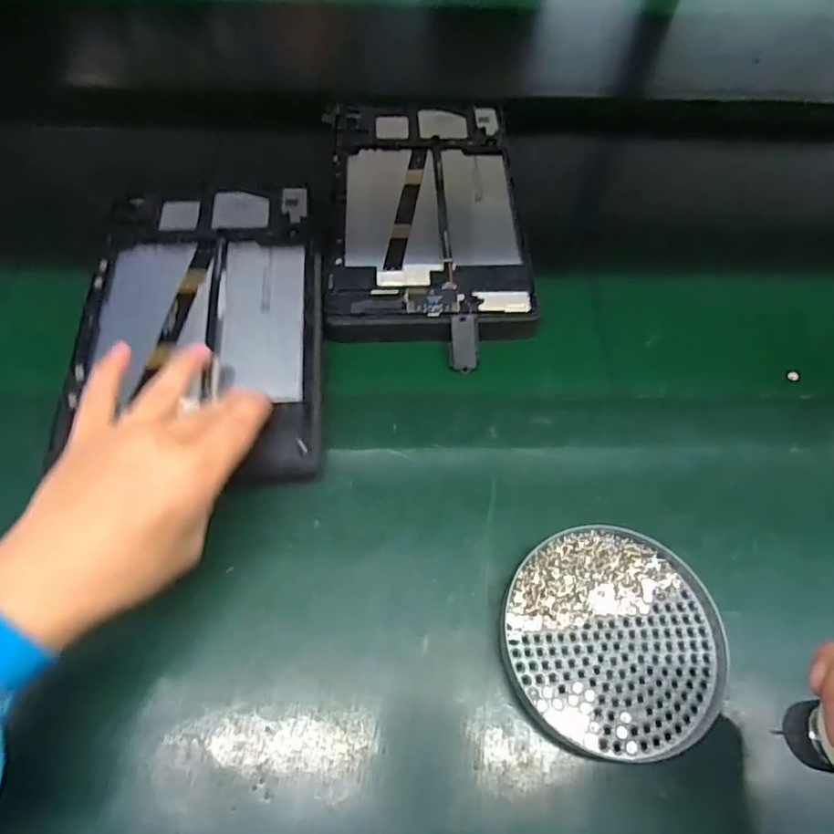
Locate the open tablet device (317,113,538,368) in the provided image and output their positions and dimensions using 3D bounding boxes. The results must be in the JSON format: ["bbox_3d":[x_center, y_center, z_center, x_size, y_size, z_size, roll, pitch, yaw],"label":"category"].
[{"bbox_3d":[0.008,-0.161,0.448,0.147,0.017,0.258,-2,61,-3],"label":"open tablet device"}]

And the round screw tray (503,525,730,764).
[{"bbox_3d":[0.104,0.118,0.306,0.111,0.017,0.111,1,63,-2],"label":"round screw tray"}]

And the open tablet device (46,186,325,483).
[{"bbox_3d":[-0.142,-0.071,0.381,0.156,0.020,0.232,-2,64,-4],"label":"open tablet device"}]

